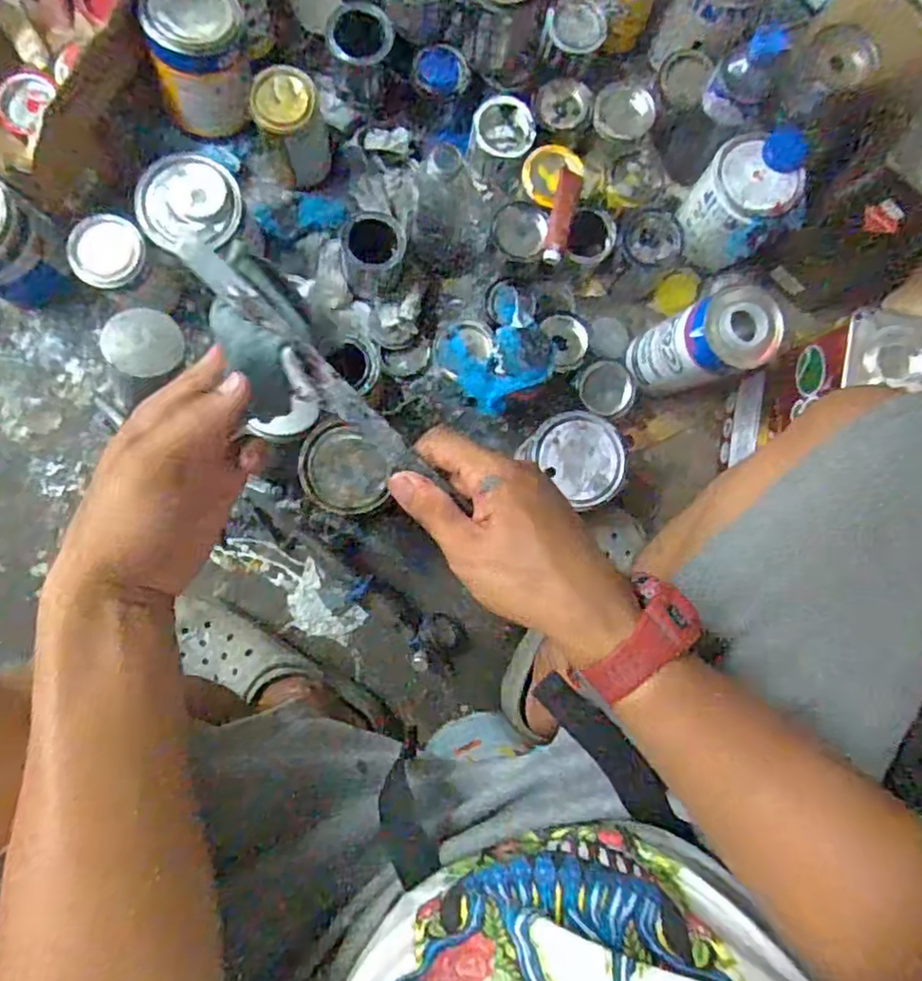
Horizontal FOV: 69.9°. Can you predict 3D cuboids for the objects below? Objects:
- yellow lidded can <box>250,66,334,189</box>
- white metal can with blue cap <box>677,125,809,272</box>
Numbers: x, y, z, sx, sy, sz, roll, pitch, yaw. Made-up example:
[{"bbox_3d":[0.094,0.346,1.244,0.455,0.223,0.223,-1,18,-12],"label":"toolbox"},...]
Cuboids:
[{"bbox_3d":[-0.189,-0.407,0.744,0.073,0.104,0.074,0,86,-5],"label":"yellow lidded can"},{"bbox_3d":[0.325,-0.332,0.772,0.104,0.111,0.120,-10,87,-6],"label":"white metal can with blue cap"}]

